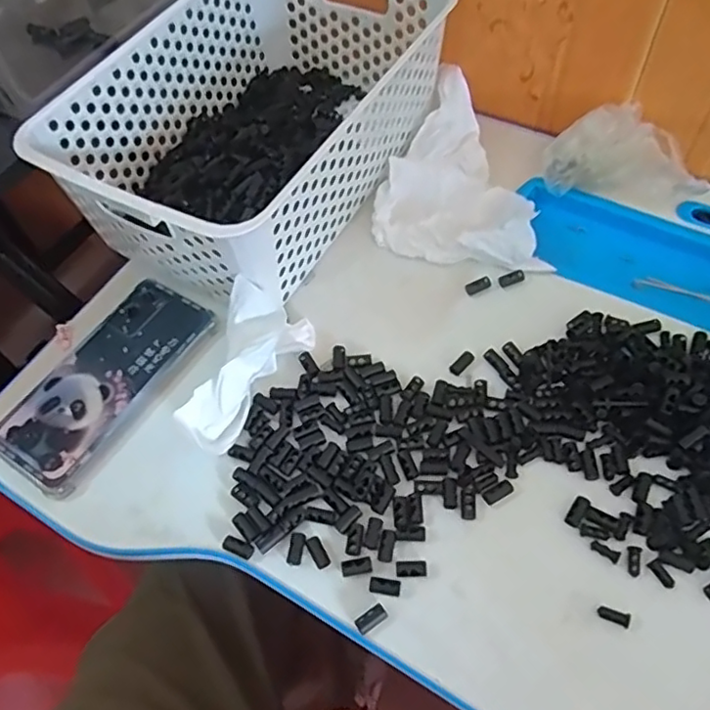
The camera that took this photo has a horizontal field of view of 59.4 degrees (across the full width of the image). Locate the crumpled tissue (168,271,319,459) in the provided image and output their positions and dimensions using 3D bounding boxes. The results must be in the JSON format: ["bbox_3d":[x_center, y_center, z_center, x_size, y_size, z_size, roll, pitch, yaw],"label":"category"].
[{"bbox_3d":[-0.072,0.005,0.410,0.049,0.047,0.113,20,61,15],"label":"crumpled tissue"}]

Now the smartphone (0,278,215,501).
[{"bbox_3d":[-0.174,0.016,0.435,0.072,0.011,0.158,28,63,19],"label":"smartphone"}]

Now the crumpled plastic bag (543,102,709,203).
[{"bbox_3d":[0.213,-0.156,0.486,0.117,0.055,0.059,20,61,14],"label":"crumpled plastic bag"}]

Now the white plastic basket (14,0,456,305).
[{"bbox_3d":[-0.075,-0.189,0.494,0.200,0.101,0.307,26,63,18],"label":"white plastic basket"}]

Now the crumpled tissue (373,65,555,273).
[{"bbox_3d":[0.079,-0.150,0.505,0.127,0.036,0.191,-1,58,2],"label":"crumpled tissue"}]

